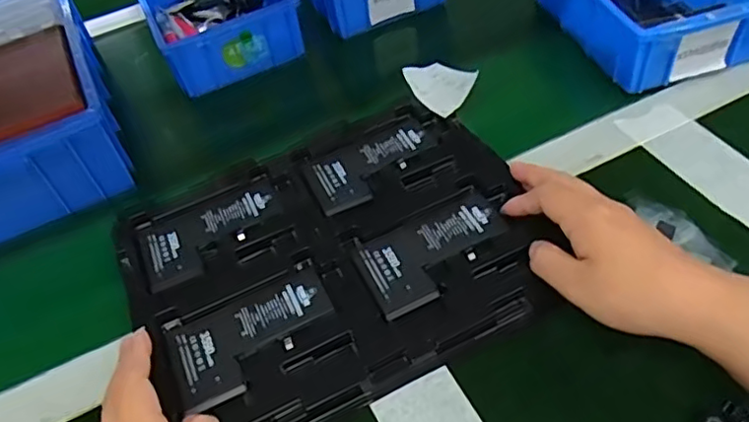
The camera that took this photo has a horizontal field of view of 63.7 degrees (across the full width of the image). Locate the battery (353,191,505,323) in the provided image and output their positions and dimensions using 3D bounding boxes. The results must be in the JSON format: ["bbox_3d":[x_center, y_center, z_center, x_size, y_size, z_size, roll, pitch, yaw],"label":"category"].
[{"bbox_3d":[0.041,0.025,0.397,0.103,0.004,0.061,-26,53,-16],"label":"battery"}]

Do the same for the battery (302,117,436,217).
[{"bbox_3d":[-0.001,-0.036,0.457,0.102,0.006,0.061,-27,53,-16],"label":"battery"}]

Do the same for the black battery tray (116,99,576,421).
[{"bbox_3d":[-0.028,0.023,0.410,0.260,0.026,0.221,-23,52,-13],"label":"black battery tray"}]

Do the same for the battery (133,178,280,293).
[{"bbox_3d":[-0.116,0.015,0.434,0.101,0.010,0.066,-22,52,-13],"label":"battery"}]

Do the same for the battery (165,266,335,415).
[{"bbox_3d":[-0.073,0.077,0.370,0.100,0.008,0.063,-23,52,-14],"label":"battery"}]

